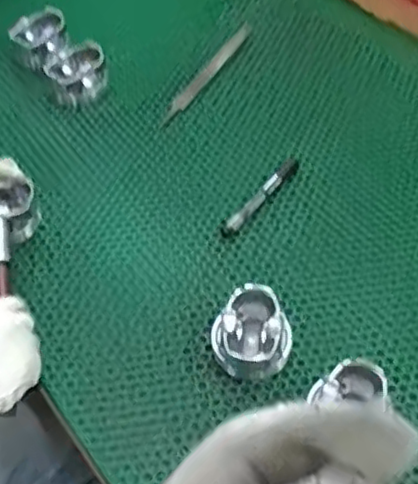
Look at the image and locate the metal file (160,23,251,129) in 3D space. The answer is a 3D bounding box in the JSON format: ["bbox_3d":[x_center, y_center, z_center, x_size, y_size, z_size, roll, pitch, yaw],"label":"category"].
[{"bbox_3d":[-0.001,-0.242,0.952,0.020,0.007,0.234,27,58,19],"label":"metal file"}]

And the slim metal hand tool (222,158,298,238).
[{"bbox_3d":[0.065,-0.057,0.808,0.020,0.012,0.146,32,60,22],"label":"slim metal hand tool"}]

